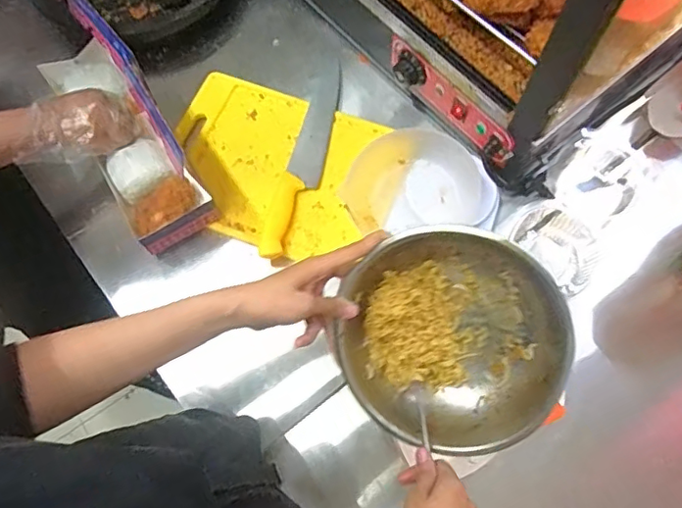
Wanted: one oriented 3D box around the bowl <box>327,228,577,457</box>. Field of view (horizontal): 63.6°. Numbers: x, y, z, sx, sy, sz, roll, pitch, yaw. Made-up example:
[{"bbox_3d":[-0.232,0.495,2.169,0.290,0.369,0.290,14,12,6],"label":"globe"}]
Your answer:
[{"bbox_3d":[0.104,0.083,0.551,0.214,0.085,0.214,1,98,5],"label":"bowl"}]

